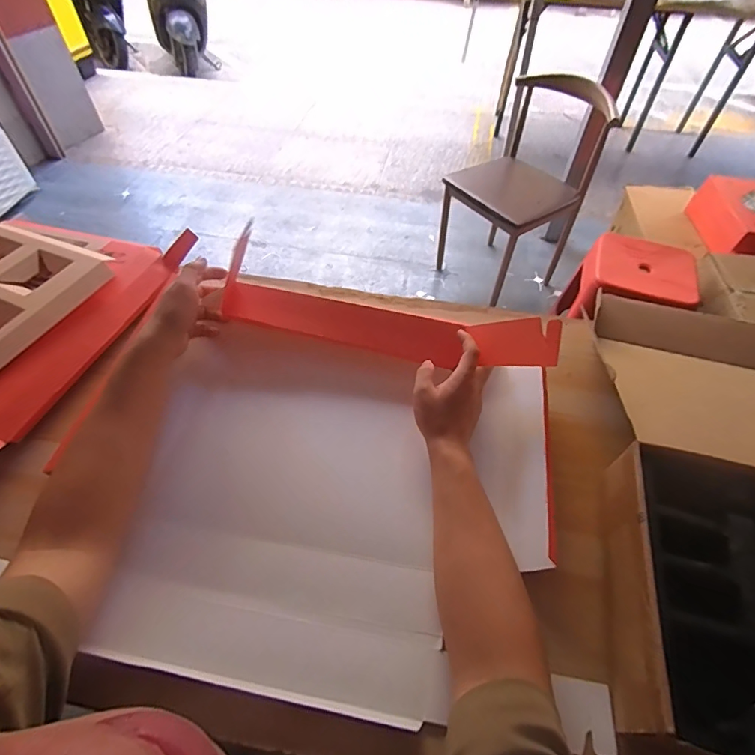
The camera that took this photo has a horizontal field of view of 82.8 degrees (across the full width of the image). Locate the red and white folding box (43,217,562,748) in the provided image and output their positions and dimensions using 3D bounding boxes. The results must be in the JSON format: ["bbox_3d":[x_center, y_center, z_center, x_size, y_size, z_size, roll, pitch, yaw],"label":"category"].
[{"bbox_3d":[-0.042,0.092,0.489,0.478,0.167,0.460,9,53,5],"label":"red and white folding box"}]

